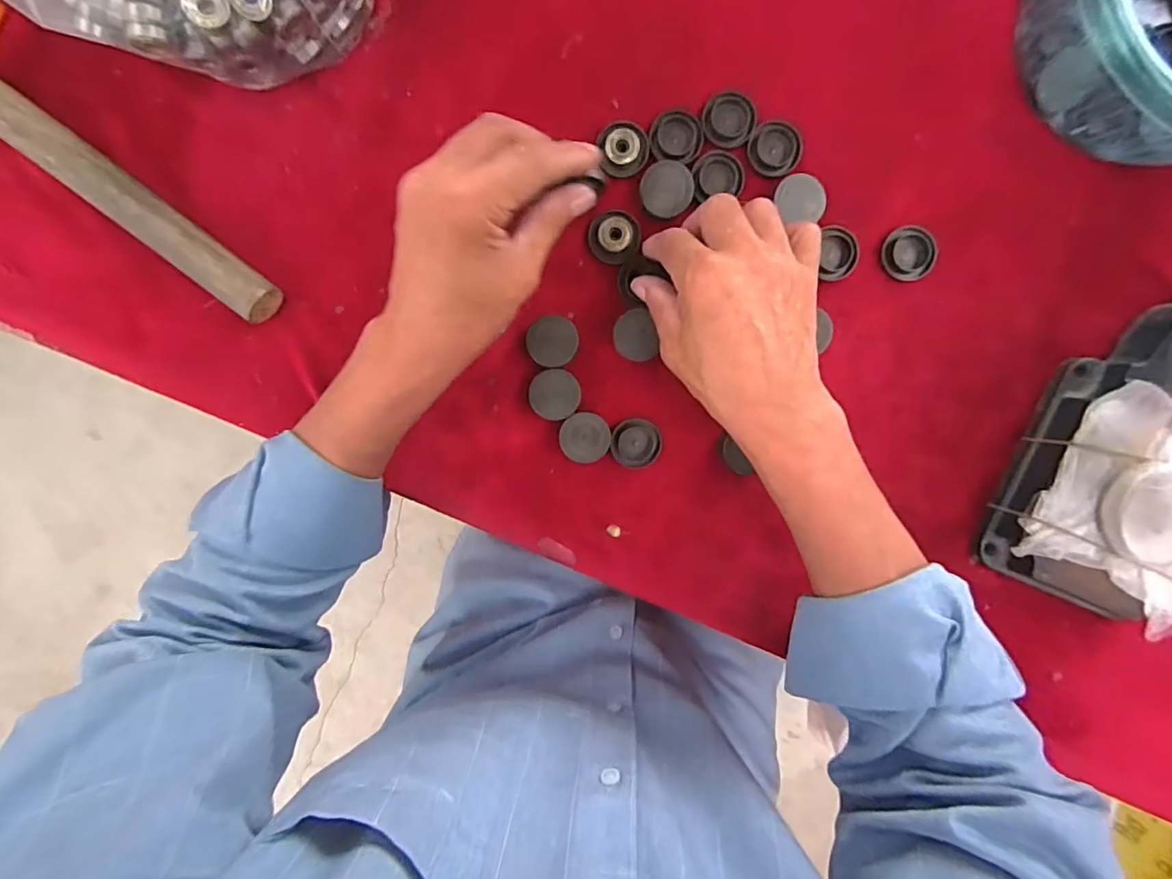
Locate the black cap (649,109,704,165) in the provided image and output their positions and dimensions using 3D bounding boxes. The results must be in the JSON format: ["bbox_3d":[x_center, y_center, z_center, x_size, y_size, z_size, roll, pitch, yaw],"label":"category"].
[{"bbox_3d":[0.057,-0.191,0.343,0.033,0.004,0.031,0,95,1],"label":"black cap"}]

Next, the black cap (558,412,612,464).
[{"bbox_3d":[0.000,-0.001,0.357,0.032,0.015,0.032,0,95,1],"label":"black cap"}]

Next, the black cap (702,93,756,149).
[{"bbox_3d":[0.089,-0.197,0.337,0.032,0.010,0.028,10,95,0],"label":"black cap"}]

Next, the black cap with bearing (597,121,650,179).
[{"bbox_3d":[0.024,-0.183,0.343,0.030,0.006,0.032,0,95,1],"label":"black cap with bearing"}]

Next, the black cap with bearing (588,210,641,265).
[{"bbox_3d":[0.018,-0.130,0.349,0.032,0.008,0.032,0,95,1],"label":"black cap with bearing"}]

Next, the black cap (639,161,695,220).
[{"bbox_3d":[0.050,-0.156,0.342,0.032,0.008,0.032,0,95,1],"label":"black cap"}]

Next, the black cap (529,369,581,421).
[{"bbox_3d":[-0.020,-0.029,0.357,0.031,0.016,0.032,0,95,1],"label":"black cap"}]

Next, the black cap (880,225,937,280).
[{"bbox_3d":[0.205,-0.118,0.346,0.031,0.005,0.034,0,95,1],"label":"black cap"}]

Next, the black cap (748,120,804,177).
[{"bbox_3d":[0.119,-0.183,0.342,0.033,0.011,0.030,0,95,1],"label":"black cap"}]

